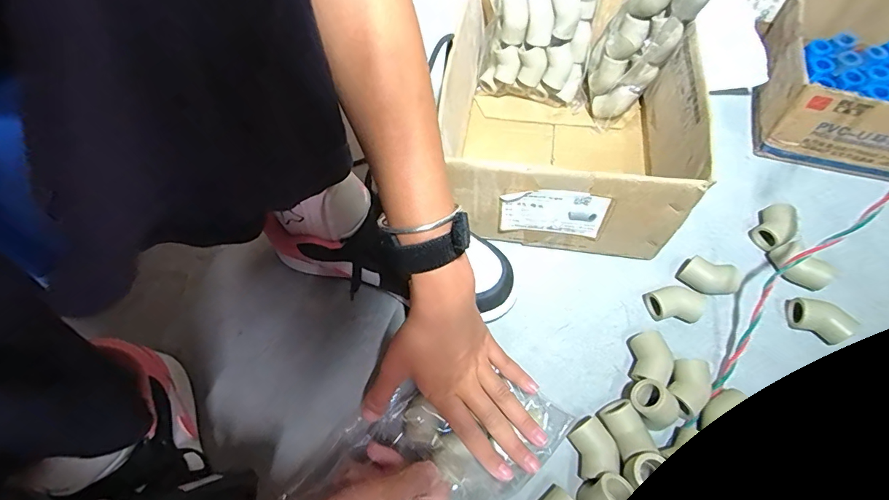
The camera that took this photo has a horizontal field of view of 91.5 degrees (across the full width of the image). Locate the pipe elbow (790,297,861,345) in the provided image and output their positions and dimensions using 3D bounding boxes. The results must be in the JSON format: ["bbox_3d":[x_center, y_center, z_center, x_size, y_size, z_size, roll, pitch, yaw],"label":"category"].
[{"bbox_3d":[0.338,0.063,0.391,0.045,0.030,0.024,34,67,20],"label":"pipe elbow"}]

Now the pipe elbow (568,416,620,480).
[{"bbox_3d":[0.119,0.158,0.346,0.031,0.028,0.042,-6,59,0],"label":"pipe elbow"}]

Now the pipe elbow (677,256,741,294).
[{"bbox_3d":[0.255,0.028,0.419,0.047,0.026,0.031,38,69,22],"label":"pipe elbow"}]

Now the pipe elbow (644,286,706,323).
[{"bbox_3d":[0.218,0.051,0.409,0.048,0.028,0.027,6,60,7],"label":"pipe elbow"}]

